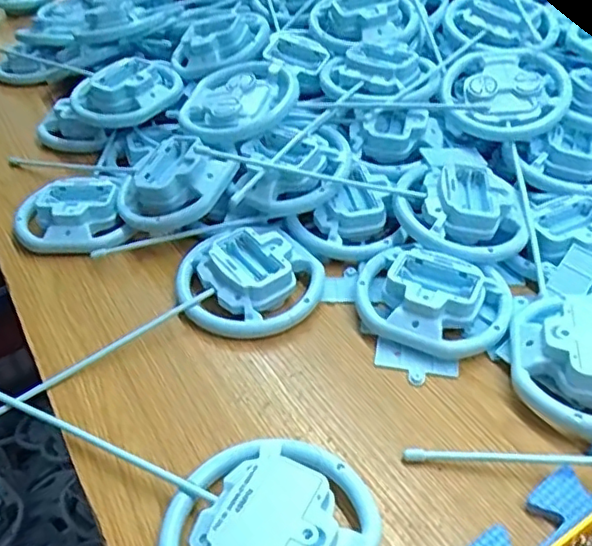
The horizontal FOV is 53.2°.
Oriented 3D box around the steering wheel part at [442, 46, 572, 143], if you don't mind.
[{"bbox_3d":[0.185,-0.163,0.522,0.103,0.027,0.099,3,61,10],"label":"steering wheel part"}]

